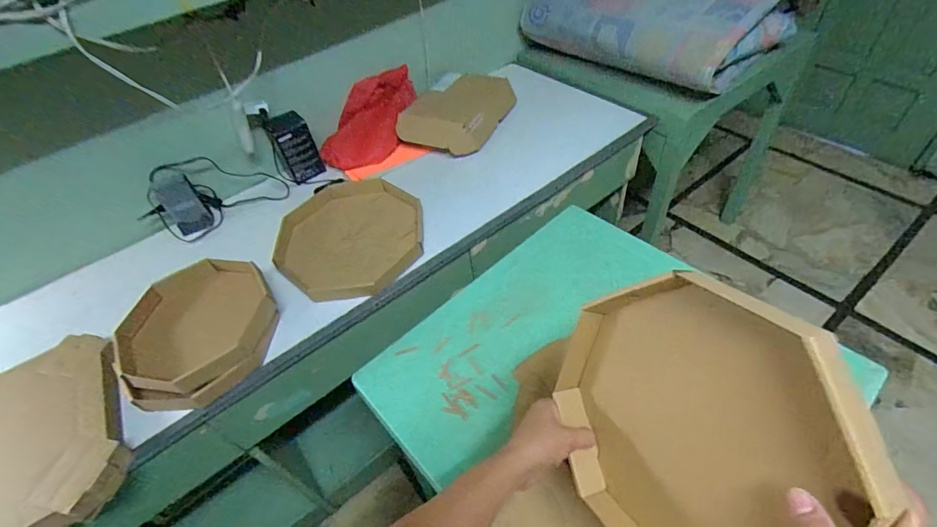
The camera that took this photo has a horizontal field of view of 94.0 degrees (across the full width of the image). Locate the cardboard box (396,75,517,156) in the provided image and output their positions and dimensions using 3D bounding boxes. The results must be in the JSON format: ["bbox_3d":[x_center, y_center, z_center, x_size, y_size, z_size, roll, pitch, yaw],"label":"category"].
[{"bbox_3d":[-0.027,-0.409,1.168,0.222,0.082,0.304,18,53,23],"label":"cardboard box"}]

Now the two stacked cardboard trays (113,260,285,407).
[{"bbox_3d":[-0.472,0.112,0.760,0.228,0.085,0.267,19,54,24],"label":"two stacked cardboard trays"}]

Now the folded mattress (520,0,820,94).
[{"bbox_3d":[0.555,-0.748,1.242,0.536,0.259,0.597,-35,52,-21],"label":"folded mattress"}]

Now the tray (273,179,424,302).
[{"bbox_3d":[-0.248,-0.058,0.929,0.325,0.053,0.300,32,60,32],"label":"tray"}]

